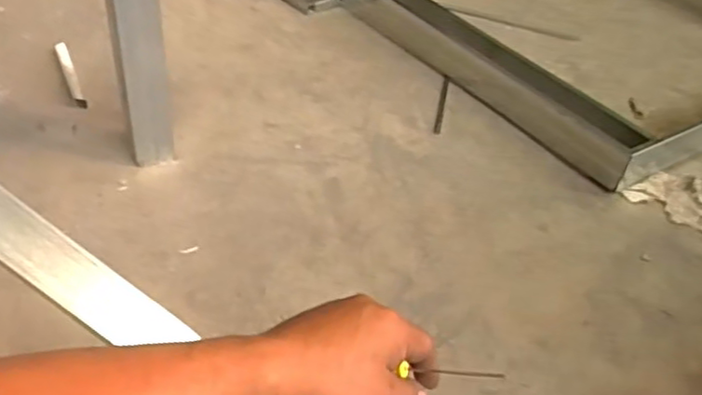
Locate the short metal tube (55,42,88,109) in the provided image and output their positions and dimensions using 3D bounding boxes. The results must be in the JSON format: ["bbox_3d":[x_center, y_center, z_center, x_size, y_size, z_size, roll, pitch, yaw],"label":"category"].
[{"bbox_3d":[-0.674,-0.296,1.547,0.028,0.017,0.338,-14,44,-24],"label":"short metal tube"}]

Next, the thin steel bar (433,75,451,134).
[{"bbox_3d":[0.229,-0.239,1.603,0.018,0.009,0.284,12,40,5],"label":"thin steel bar"}]

